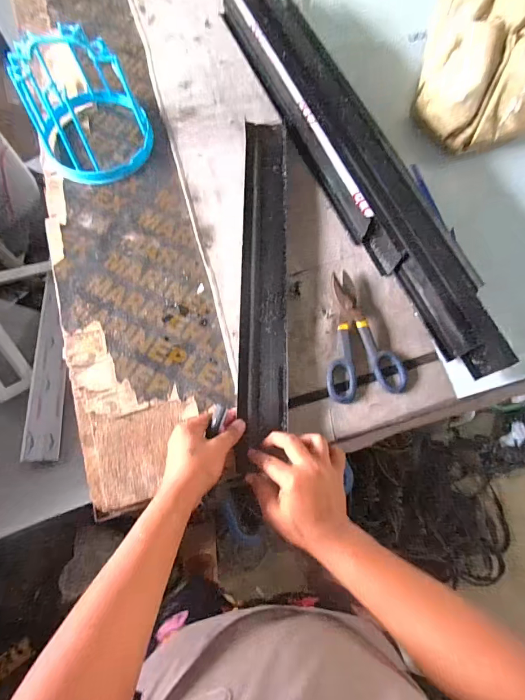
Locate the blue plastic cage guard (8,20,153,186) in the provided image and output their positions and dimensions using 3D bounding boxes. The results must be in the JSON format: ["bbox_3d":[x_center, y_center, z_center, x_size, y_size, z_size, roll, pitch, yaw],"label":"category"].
[{"bbox_3d":[-0.300,-0.399,0.625,0.176,0.138,0.193,-35,77,-10],"label":"blue plastic cage guard"}]

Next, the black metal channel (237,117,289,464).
[{"bbox_3d":[0.004,-0.117,0.586,0.069,0.018,0.555,1,73,1],"label":"black metal channel"}]

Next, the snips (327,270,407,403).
[{"bbox_3d":[0.138,-0.024,0.568,0.112,0.018,0.189,-10,74,-4],"label":"snips"}]

